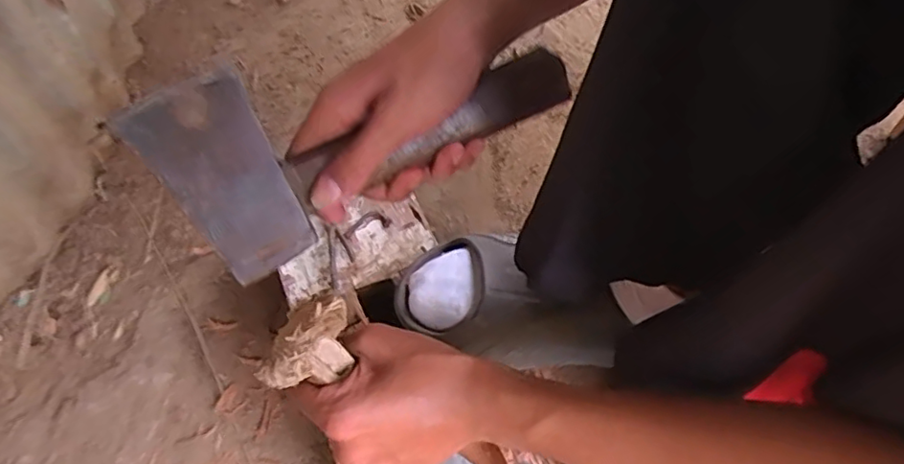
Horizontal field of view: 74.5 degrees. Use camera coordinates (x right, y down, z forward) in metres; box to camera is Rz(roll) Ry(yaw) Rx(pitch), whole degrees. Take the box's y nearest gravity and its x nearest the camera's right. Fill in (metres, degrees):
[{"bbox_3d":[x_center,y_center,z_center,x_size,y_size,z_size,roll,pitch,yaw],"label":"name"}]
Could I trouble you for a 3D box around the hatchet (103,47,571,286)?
[{"bbox_3d":[-0.050,-0.065,0.350,0.233,0.105,0.033,-25,16,-8],"label":"hatchet"}]

